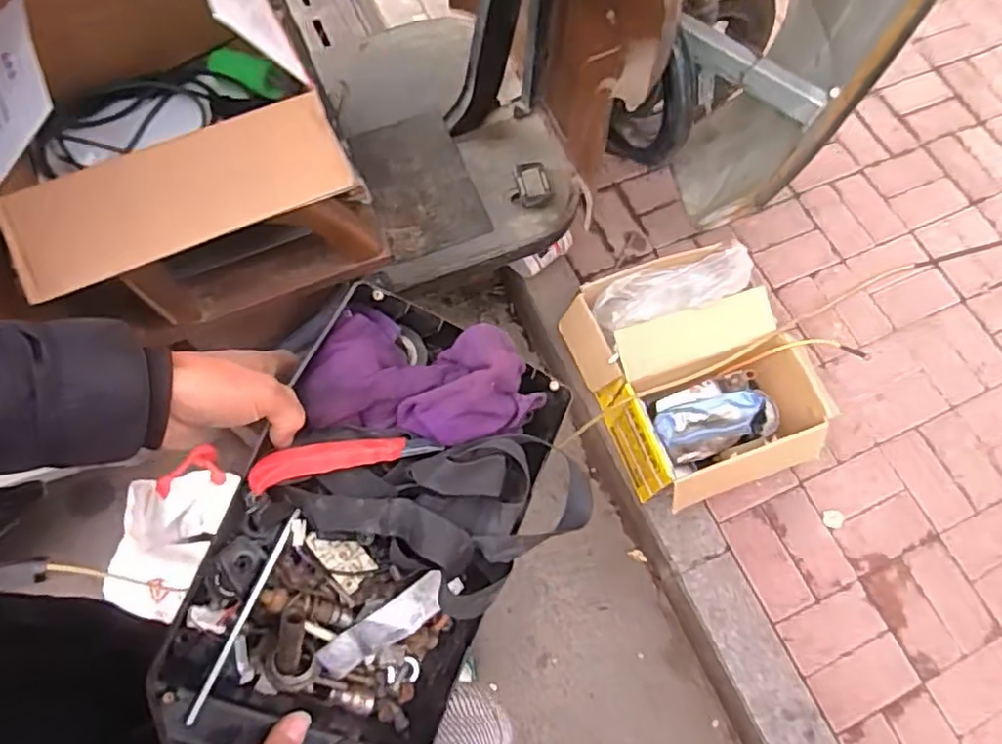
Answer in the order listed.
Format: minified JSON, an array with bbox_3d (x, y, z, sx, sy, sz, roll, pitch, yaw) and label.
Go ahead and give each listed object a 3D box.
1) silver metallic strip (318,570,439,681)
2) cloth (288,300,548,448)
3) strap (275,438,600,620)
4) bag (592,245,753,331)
[{"bbox_3d":[-0.092,0.202,0.513,0.110,0.008,0.038,-30,107,-4],"label":"silver metallic strip"},{"bbox_3d":[-0.061,0.006,0.517,0.175,0.049,0.097,9,68,-1],"label":"cloth"},{"bbox_3d":[-0.037,0.114,0.477,0.220,0.102,0.118,-14,70,-9],"label":"strap"},{"bbox_3d":[0.320,-0.155,1.215,0.292,0.048,0.108,-16,68,23],"label":"bag"}]

